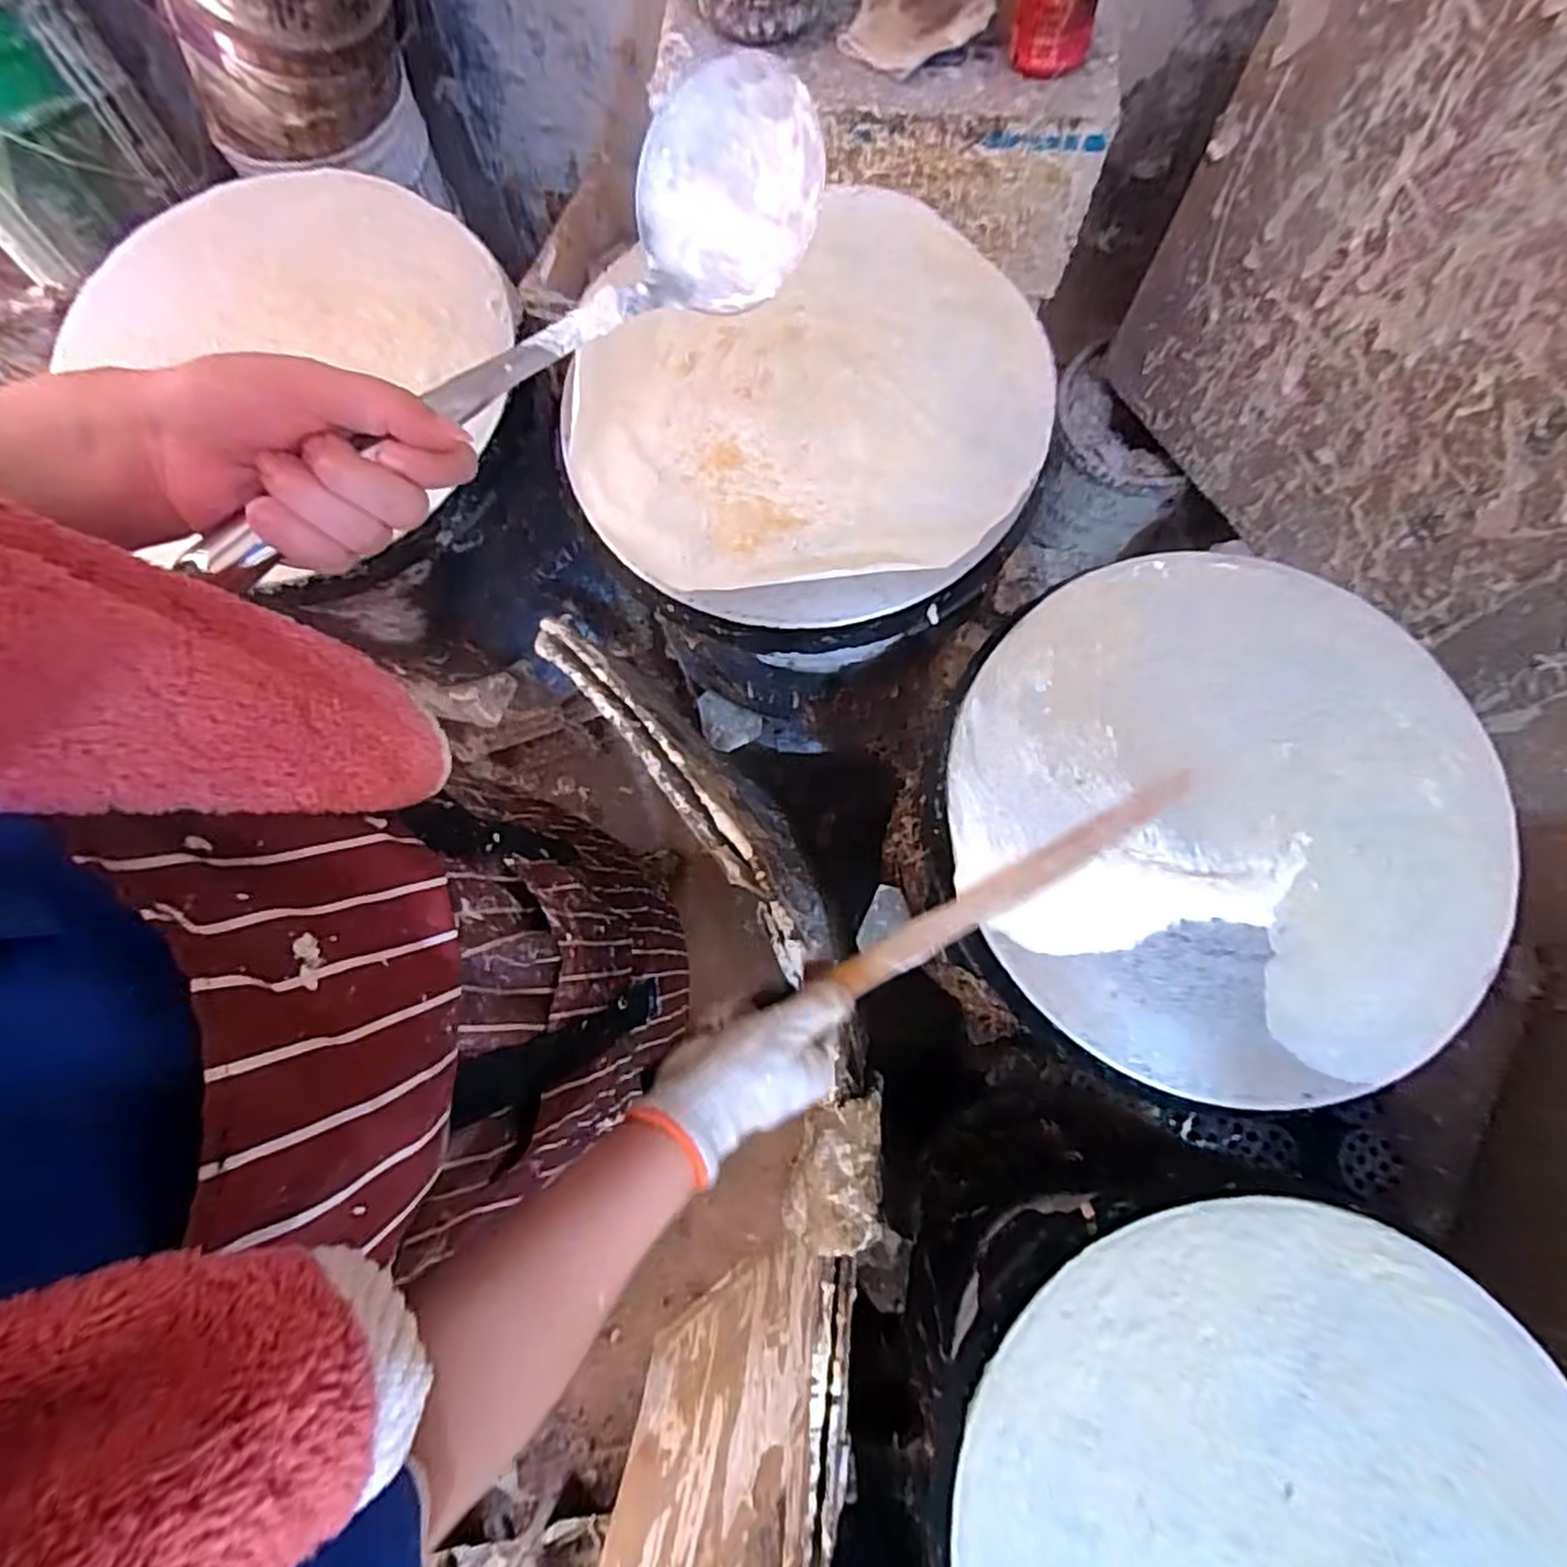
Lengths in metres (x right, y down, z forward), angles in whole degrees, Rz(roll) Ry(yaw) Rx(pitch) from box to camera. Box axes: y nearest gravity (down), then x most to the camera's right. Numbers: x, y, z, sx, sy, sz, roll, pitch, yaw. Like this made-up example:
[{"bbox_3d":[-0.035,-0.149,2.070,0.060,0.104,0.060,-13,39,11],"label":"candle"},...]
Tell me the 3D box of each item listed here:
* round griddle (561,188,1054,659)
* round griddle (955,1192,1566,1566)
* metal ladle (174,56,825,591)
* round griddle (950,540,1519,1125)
[{"bbox_3d":[0.016,-0.288,0.580,0.360,0.041,0.365,0,78,1],"label":"round griddle"},{"bbox_3d":[0.290,0.444,0.413,0.363,0.014,0.364,0,78,1],"label":"round griddle"},{"bbox_3d":[-0.111,-0.185,0.314,0.086,0.055,0.311,44,81,9],"label":"metal ladle"},{"bbox_3d":[0.309,0.016,0.498,0.371,0.023,0.359,0,78,1],"label":"round griddle"}]

